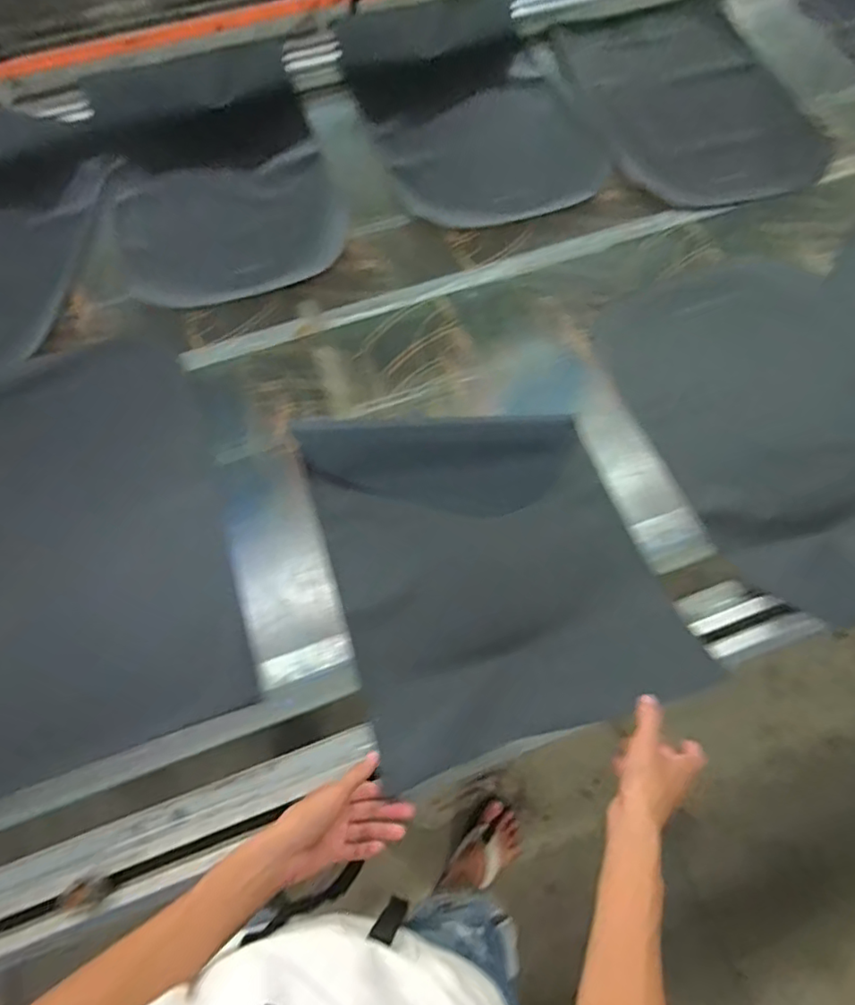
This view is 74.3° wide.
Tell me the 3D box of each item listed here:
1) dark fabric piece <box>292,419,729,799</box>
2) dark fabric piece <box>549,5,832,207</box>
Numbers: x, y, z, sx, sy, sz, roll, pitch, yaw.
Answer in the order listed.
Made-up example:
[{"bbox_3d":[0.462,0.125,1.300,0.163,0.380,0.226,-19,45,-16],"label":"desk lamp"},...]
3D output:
[{"bbox_3d":[0.081,0.073,0.777,0.408,0.068,0.480,-16,64,-6],"label":"dark fabric piece"},{"bbox_3d":[0.574,-0.908,1.267,0.484,0.068,0.750,-9,67,-4],"label":"dark fabric piece"}]

